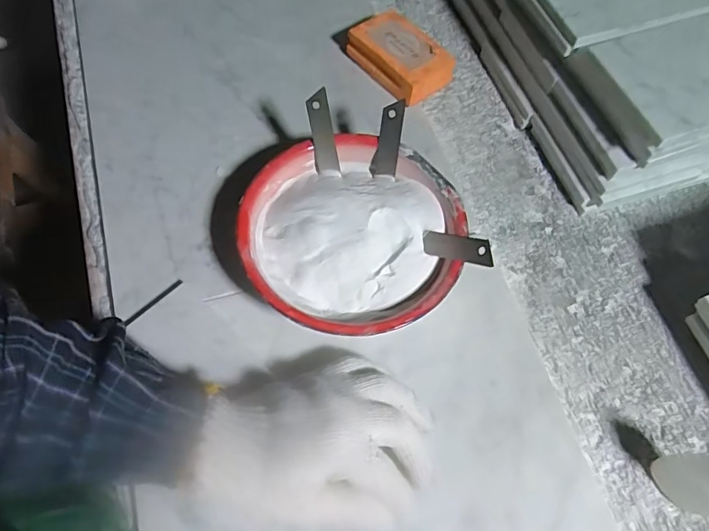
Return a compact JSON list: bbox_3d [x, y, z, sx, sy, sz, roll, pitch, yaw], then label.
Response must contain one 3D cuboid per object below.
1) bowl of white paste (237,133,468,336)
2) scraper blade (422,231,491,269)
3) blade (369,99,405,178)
[{"bbox_3d":[-0.004,-0.018,0.401,0.158,0.053,0.157,1,62,-1],"label":"bowl of white paste"},{"bbox_3d":[0.072,-0.012,0.363,0.004,0.064,0.018,9,93,-36],"label":"scraper blade"},{"bbox_3d":[0.026,-0.101,0.413,0.020,0.059,0.007,9,21,4],"label":"blade"}]

